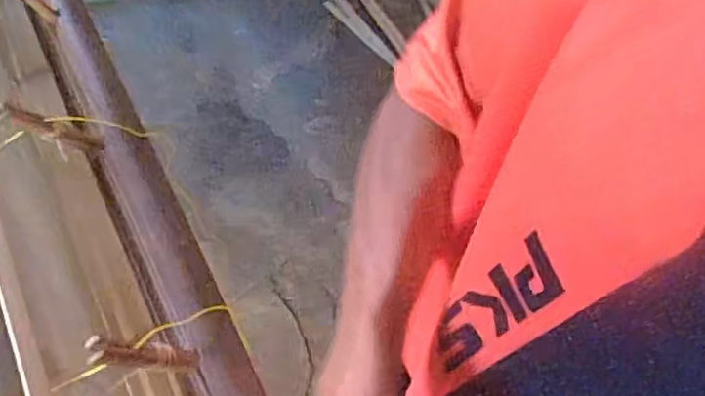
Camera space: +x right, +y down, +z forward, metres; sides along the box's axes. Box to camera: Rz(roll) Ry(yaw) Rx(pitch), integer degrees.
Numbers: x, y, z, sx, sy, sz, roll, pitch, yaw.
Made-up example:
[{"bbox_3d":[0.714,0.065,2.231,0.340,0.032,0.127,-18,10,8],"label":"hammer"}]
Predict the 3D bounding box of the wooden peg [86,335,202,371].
[{"bbox_3d":[-0.120,0.093,0.375,0.009,0.087,0.015,-31,61,17],"label":"wooden peg"}]

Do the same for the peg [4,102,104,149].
[{"bbox_3d":[-0.214,-0.049,0.460,0.014,0.081,0.015,-34,62,18],"label":"peg"}]

